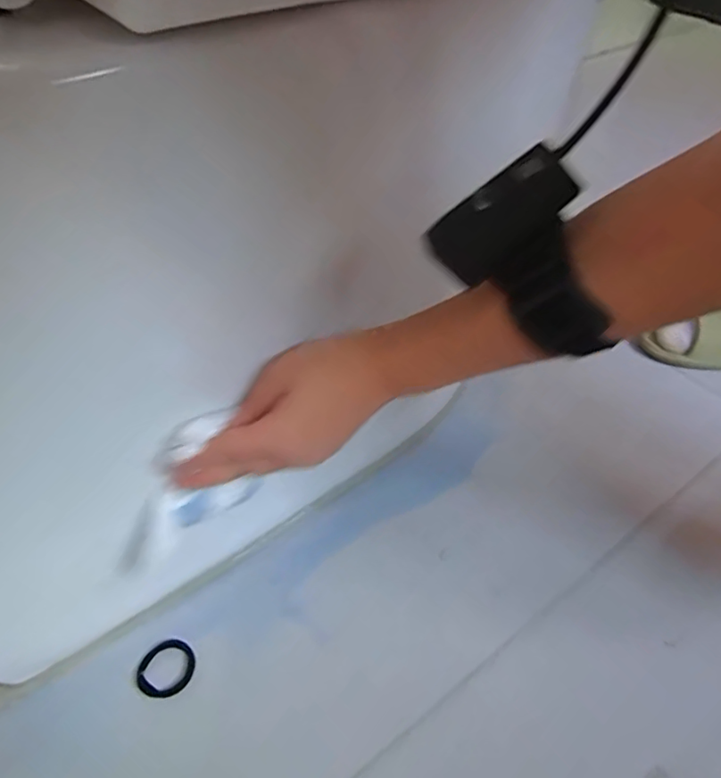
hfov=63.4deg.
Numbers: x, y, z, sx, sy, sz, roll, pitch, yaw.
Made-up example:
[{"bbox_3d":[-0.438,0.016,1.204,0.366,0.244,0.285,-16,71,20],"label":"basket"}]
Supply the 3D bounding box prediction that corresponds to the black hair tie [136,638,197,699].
[{"bbox_3d":[-0.141,0.202,0.422,0.041,0.004,0.038,0,46,0],"label":"black hair tie"}]

